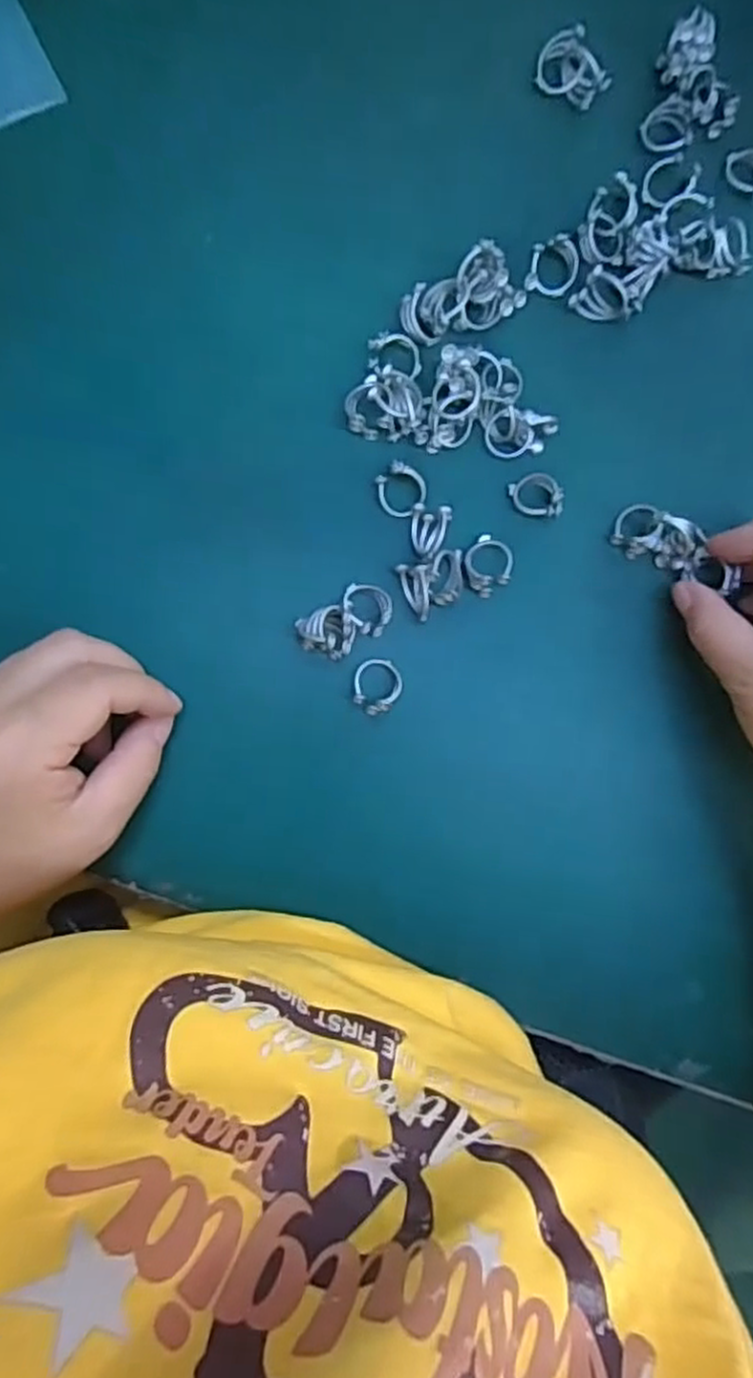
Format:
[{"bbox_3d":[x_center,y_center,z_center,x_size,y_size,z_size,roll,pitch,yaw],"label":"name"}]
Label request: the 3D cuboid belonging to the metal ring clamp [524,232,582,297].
[{"bbox_3d":[0.079,-0.190,0.333,0.023,0.010,0.028,7,89,-5],"label":"metal ring clamp"}]

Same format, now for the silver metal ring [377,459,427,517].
[{"bbox_3d":[0.010,-0.087,0.326,0.021,0.005,0.022,0,90,-5],"label":"silver metal ring"}]

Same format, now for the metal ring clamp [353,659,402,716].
[{"bbox_3d":[0.001,-0.001,0.327,0.020,0.007,0.024,7,89,-5],"label":"metal ring clamp"}]

